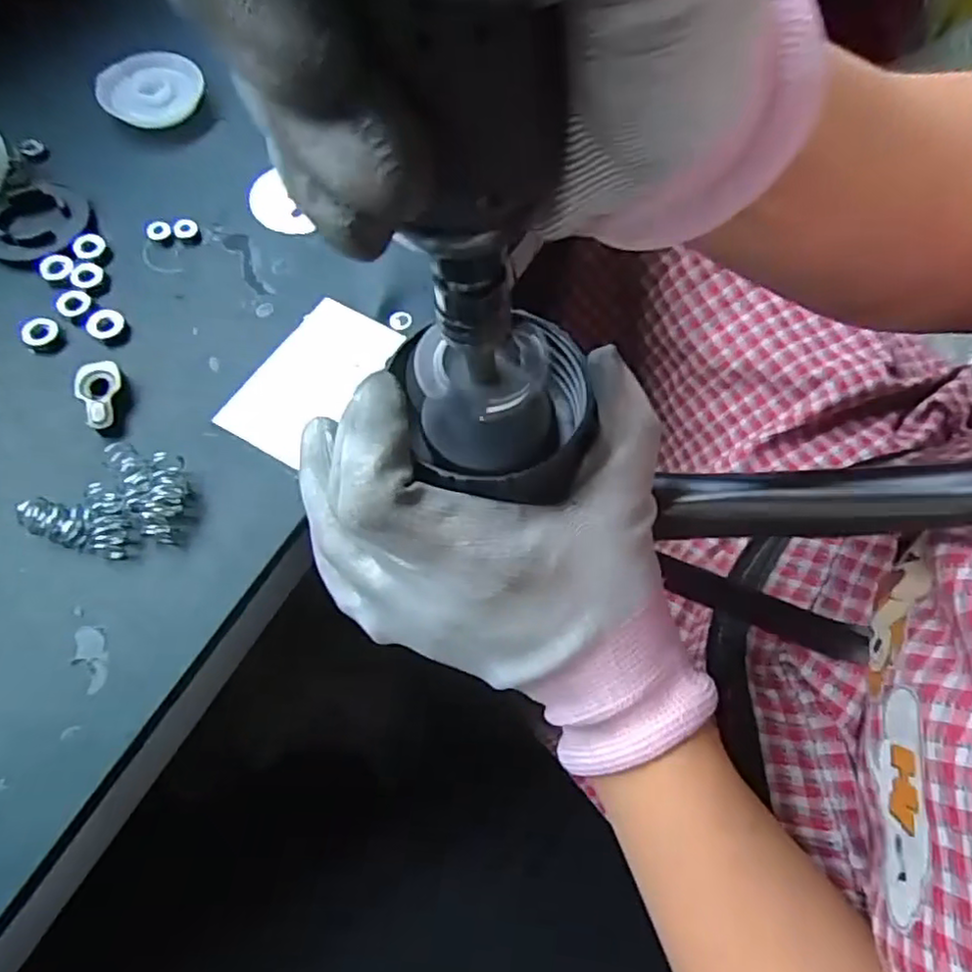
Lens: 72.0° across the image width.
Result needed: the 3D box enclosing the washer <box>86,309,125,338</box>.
[{"bbox_3d":[-0.161,-0.069,0.282,0.015,0.004,0.014,1,66,-2],"label":"washer"}]

